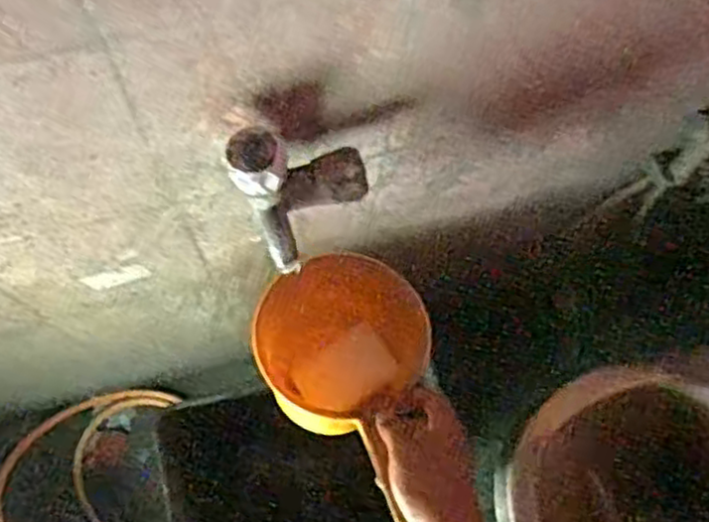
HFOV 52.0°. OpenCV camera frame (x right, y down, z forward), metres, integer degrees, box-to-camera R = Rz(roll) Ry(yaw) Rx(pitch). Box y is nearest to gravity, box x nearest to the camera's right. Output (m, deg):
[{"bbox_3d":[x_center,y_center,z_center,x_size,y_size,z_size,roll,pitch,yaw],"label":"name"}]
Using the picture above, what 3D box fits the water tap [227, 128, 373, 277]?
[{"bbox_3d":[-0.038,-0.063,0.573,0.104,0.095,0.083,-32,76,-11],"label":"water tap"}]

